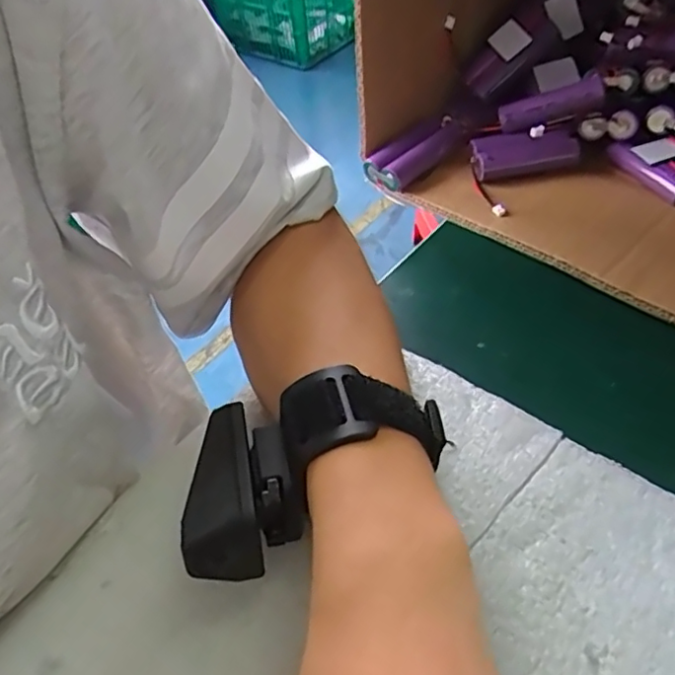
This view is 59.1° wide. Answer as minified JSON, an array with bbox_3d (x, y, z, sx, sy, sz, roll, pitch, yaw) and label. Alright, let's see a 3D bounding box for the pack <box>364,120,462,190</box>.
[{"bbox_3d":[0.054,-0.133,0.425,0.037,0.016,0.073,33,60,30],"label":"pack"}]

